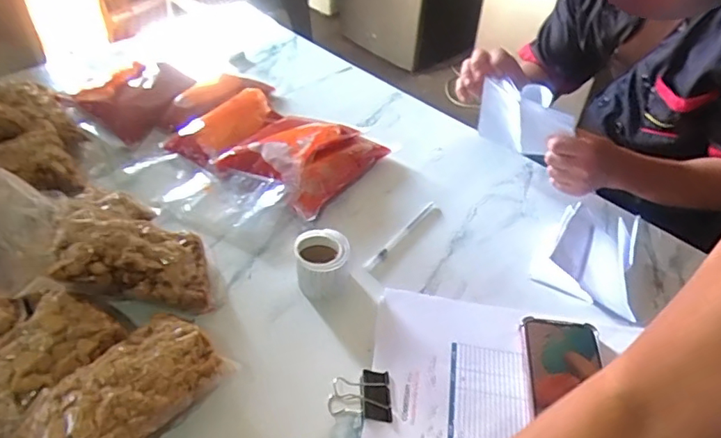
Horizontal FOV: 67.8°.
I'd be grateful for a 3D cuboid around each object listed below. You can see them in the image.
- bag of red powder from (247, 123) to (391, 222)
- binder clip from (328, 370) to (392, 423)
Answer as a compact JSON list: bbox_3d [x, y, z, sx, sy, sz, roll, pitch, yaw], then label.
[{"bbox_3d":[-0.069,-0.093,0.751,0.156,0.057,0.187,29,49,25],"label":"bag of red powder"},{"bbox_3d":[-0.001,0.167,0.509,0.057,0.029,0.052,0,44,-3],"label":"binder clip"}]

